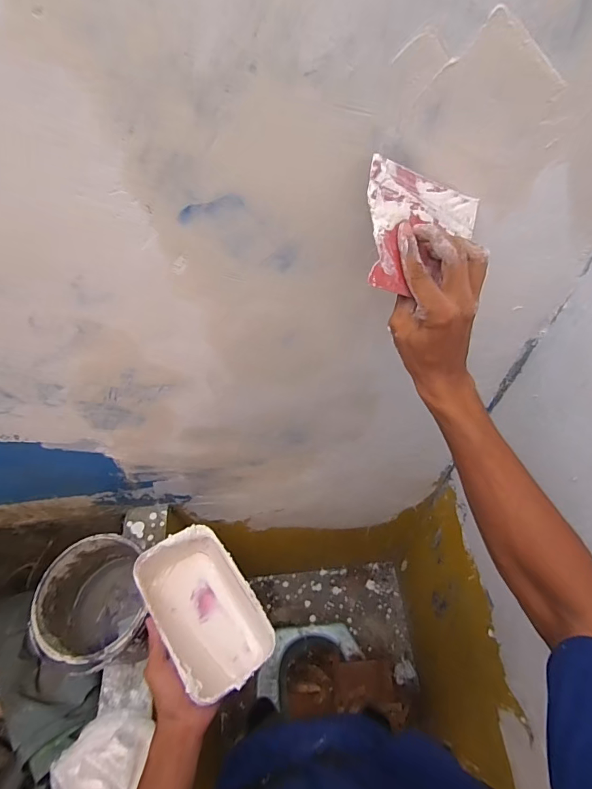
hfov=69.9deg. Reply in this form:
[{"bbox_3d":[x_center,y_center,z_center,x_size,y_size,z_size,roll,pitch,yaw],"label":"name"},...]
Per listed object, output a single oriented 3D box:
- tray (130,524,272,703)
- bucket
[{"bbox_3d":[-0.117,0.271,0.536,0.114,0.083,0.193,-23,58,-32],"label":"tray"},{"bbox_3d":[-0.326,0.367,0.744,0.179,0.178,0.186,-2,54,2],"label":"bucket"}]

